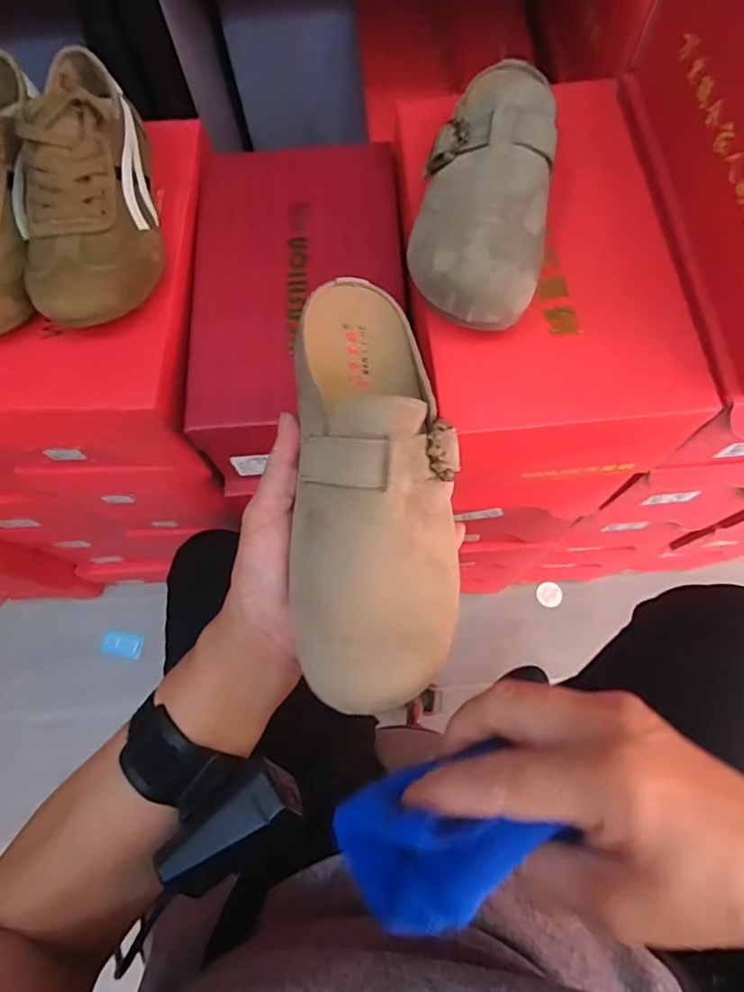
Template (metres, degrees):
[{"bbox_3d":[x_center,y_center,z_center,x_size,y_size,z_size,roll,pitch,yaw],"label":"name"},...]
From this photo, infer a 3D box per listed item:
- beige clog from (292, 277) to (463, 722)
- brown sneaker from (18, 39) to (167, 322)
[{"bbox_3d":[0.002,-0.017,0.269,0.078,0.066,0.225,-3,69,1],"label":"beige clog"},{"bbox_3d":[-0.225,-0.246,0.426,0.089,0.097,0.226,-9,71,-1],"label":"brown sneaker"}]

